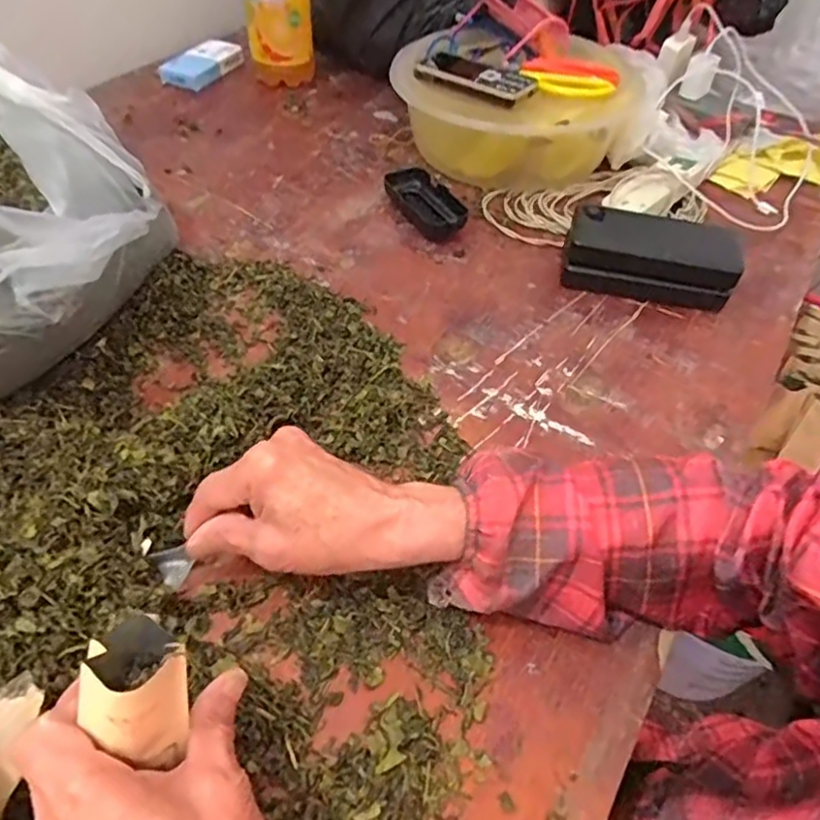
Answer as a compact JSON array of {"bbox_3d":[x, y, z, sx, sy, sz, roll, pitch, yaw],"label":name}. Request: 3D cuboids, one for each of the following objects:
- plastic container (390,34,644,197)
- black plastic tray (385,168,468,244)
[{"bbox_3d":[0.126,-0.367,0.762,0.271,0.109,0.219,26,53,17],"label":"plastic container"},{"bbox_3d":[0.019,-0.227,0.684,0.054,0.030,0.102,-28,57,-25],"label":"black plastic tray"}]

